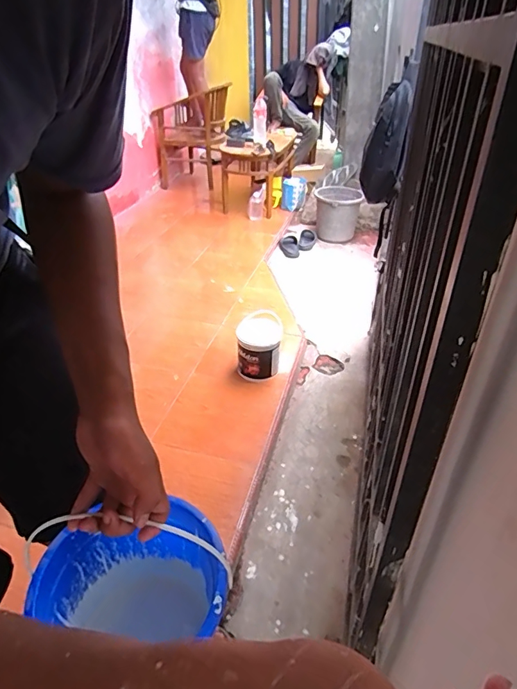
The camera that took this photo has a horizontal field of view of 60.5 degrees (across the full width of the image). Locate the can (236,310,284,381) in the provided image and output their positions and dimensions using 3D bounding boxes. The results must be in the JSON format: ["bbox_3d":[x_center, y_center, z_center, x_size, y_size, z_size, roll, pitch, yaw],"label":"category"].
[{"bbox_3d":[0.006,0.004,1.839,0.189,0.233,0.216,1,35,3],"label":"can"}]

